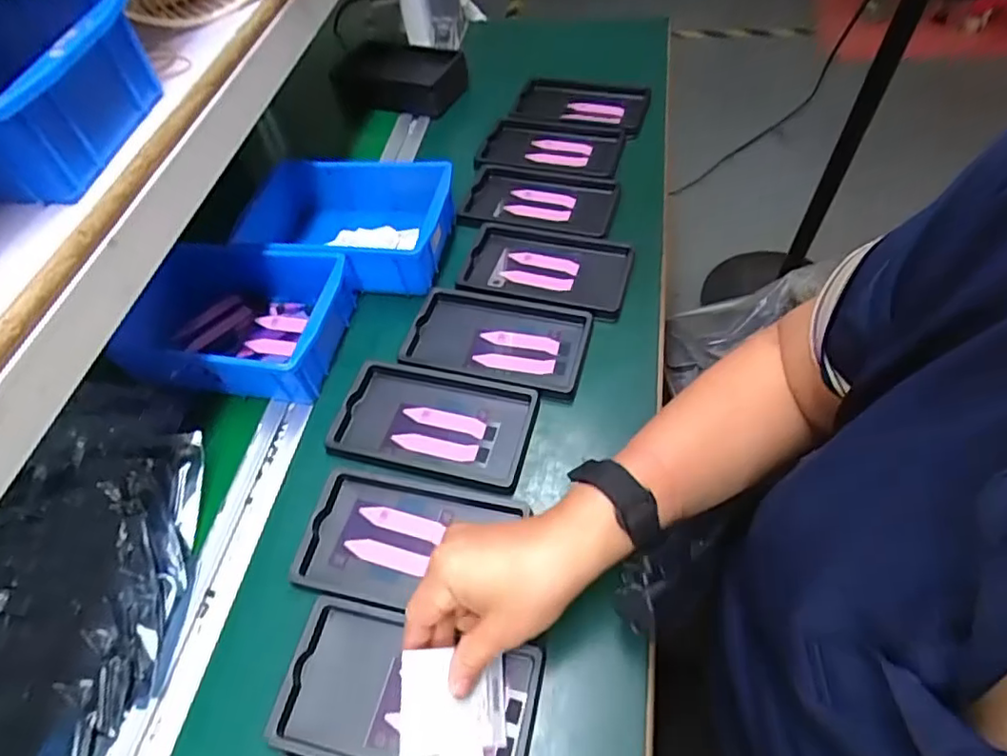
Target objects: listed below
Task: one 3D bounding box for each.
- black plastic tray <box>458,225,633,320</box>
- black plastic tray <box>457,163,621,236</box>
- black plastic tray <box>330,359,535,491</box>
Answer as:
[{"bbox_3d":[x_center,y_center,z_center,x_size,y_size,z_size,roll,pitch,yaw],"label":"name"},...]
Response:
[{"bbox_3d":[0.043,-0.110,0.603,0.161,0.019,0.101,14,57,11],"label":"black plastic tray"},{"bbox_3d":[0.041,-0.199,0.668,0.162,0.017,0.106,13,56,10],"label":"black plastic tray"},{"bbox_3d":[-0.058,0.036,0.504,0.161,0.014,0.097,12,56,10],"label":"black plastic tray"}]

